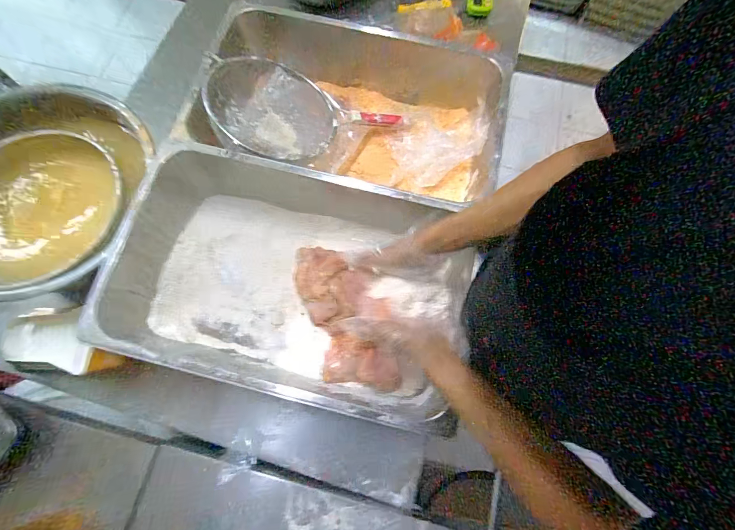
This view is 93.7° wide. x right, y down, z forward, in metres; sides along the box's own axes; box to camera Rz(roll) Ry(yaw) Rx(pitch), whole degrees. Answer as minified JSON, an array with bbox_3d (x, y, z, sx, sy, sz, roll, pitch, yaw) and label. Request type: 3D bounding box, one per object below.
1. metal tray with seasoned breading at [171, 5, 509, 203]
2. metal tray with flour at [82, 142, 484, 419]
[{"bbox_3d":[-0.027,-0.281,0.665,0.532,0.147,0.320,7,74,0],"label":"metal tray with seasoned breading"},{"bbox_3d":[-0.138,0.021,0.569,0.511,0.155,0.329,13,74,2],"label":"metal tray with flour"}]

